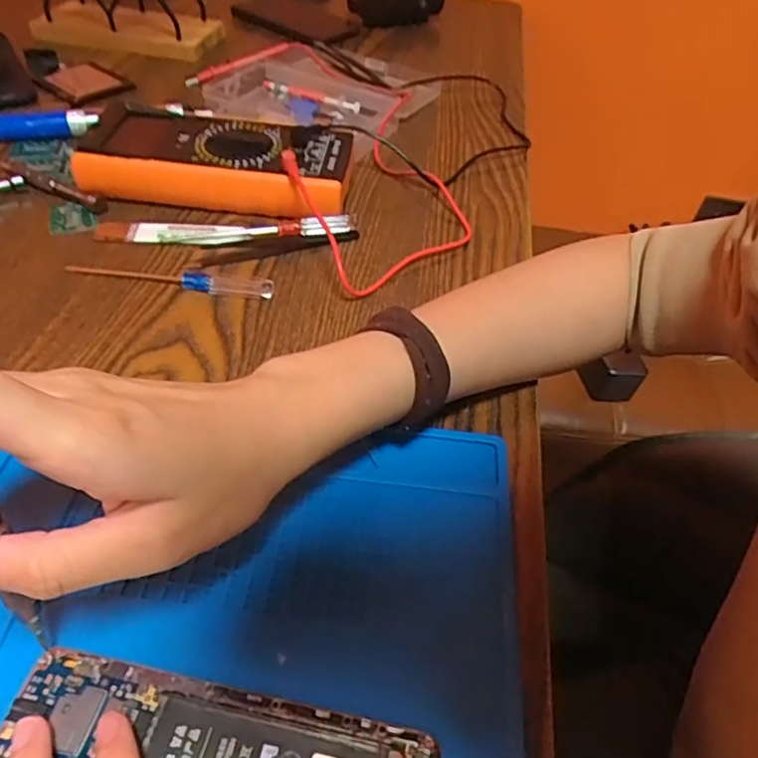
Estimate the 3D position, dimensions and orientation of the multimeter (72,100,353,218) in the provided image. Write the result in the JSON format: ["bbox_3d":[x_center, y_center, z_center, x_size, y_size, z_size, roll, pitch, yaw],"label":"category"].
[{"bbox_3d":[-0.111,-0.153,0.437,0.176,0.037,0.082,6,47,0],"label":"multimeter"}]

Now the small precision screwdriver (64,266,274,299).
[{"bbox_3d":[-0.124,-0.061,0.369,0.122,0.009,0.010,8,47,2],"label":"small precision screwdriver"}]

